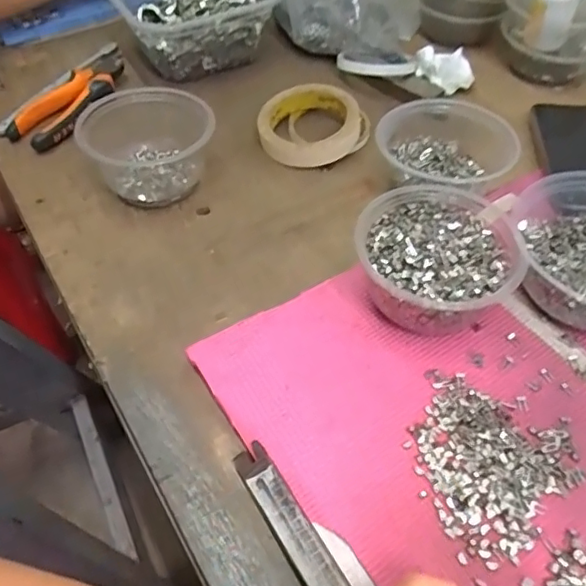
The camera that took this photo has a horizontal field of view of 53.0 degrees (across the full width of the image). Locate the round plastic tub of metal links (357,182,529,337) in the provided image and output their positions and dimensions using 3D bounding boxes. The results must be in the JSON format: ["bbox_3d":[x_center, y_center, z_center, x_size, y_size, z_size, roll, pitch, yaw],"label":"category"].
[{"bbox_3d":[0.110,-0.030,0.441,0.114,0.055,0.137,19,55,16],"label":"round plastic tub of metal links"}]

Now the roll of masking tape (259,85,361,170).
[{"bbox_3d":[0.016,-0.168,0.584,0.098,0.036,0.098,-1,52,1],"label":"roll of masking tape"}]

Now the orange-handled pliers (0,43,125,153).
[{"bbox_3d":[-0.223,-0.212,0.615,0.064,0.022,0.170,21,56,18],"label":"orange-handled pliers"}]

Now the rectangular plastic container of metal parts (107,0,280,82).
[{"bbox_3d":[-0.107,-0.331,0.676,0.183,0.062,0.172,-24,55,-16],"label":"rectangular plastic container of metal parts"}]

